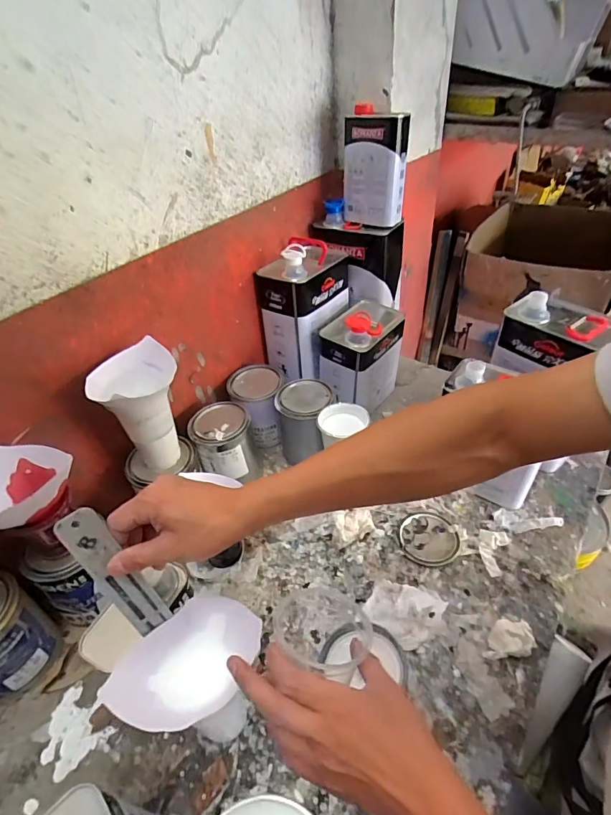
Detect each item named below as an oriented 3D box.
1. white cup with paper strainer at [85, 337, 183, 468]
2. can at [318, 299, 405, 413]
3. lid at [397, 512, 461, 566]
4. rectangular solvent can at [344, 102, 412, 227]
[{"bbox_3d":[-0.226,0.016,0.623,0.107,0.169,0.119,-20,43,-18],"label":"white cup with paper strainer"},{"bbox_3d":[0.113,-0.107,0.894,0.114,0.199,0.170,31,51,34],"label":"can"},{"bbox_3d":[0.192,0.204,0.683,0.092,0.009,0.088,-2,40,2],"label":"lid"},{"bbox_3d":[0.133,-0.451,0.831,0.115,0.179,0.051,19,45,25],"label":"rectangular solvent can"}]

